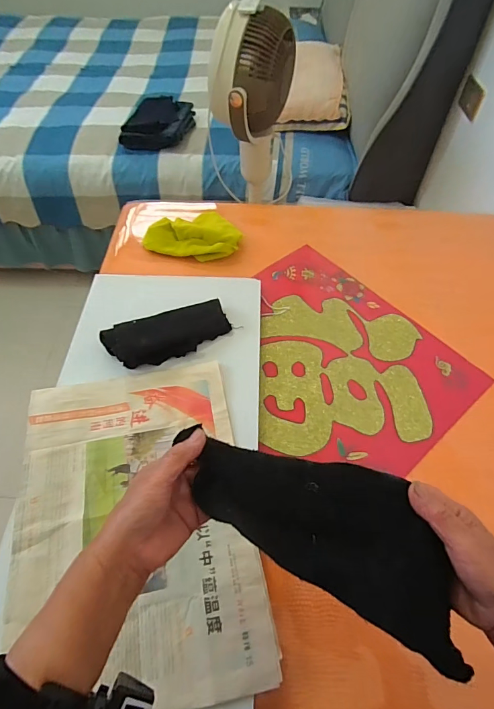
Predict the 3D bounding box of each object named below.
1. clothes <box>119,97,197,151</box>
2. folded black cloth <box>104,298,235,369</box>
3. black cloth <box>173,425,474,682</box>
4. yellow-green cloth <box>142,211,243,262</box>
[{"bbox_3d":[-0.319,-0.844,1.443,0.230,0.077,0.252,12,56,7],"label":"clothes"},{"bbox_3d":[-0.124,-0.035,0.613,0.200,0.049,0.078,-15,57,-11],"label":"folded black cloth"},{"bbox_3d":[0.064,0.133,0.316,0.230,0.037,0.095,27,56,12],"label":"black cloth"},{"bbox_3d":[-0.108,-0.240,0.774,0.192,0.044,0.105,5,56,3],"label":"yellow-green cloth"}]

